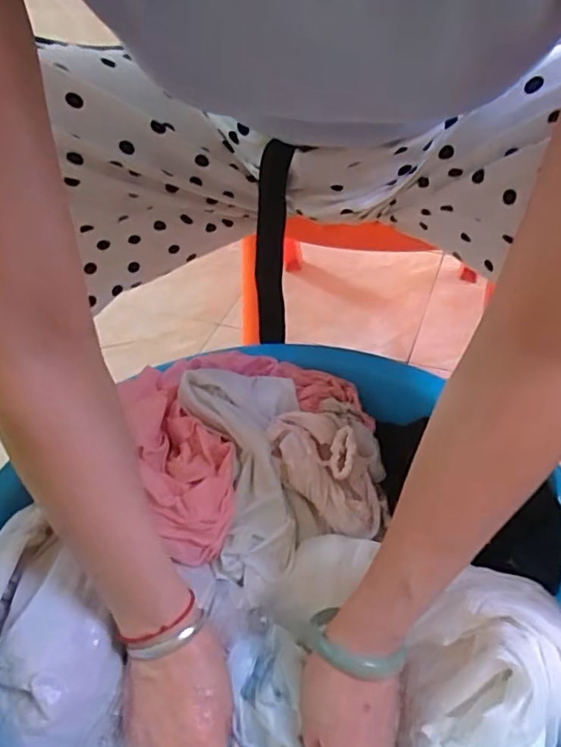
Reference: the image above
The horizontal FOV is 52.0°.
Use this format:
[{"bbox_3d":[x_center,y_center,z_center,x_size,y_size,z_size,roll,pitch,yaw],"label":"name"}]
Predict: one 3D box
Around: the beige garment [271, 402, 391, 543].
[{"bbox_3d":[0.044,0.075,0.513,0.098,0.066,0.128,-8,43,-4],"label":"beige garment"}]

